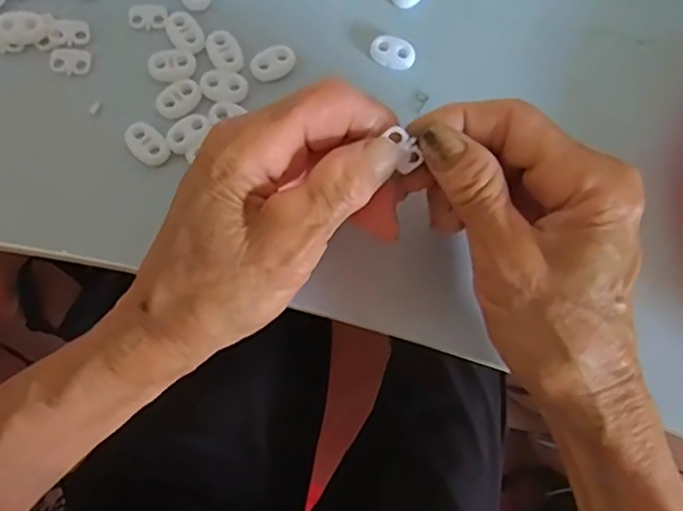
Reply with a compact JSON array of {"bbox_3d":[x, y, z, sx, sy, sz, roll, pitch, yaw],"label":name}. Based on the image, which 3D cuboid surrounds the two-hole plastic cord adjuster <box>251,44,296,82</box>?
[{"bbox_3d":[-0.033,-0.093,0.297,0.022,0.006,0.013,-26,80,-7],"label":"two-hole plastic cord adjuster"}]

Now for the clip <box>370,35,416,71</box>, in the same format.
[{"bbox_3d":[0.026,-0.100,0.303,0.022,0.006,0.014,17,78,2],"label":"clip"}]

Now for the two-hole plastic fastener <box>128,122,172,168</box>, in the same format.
[{"bbox_3d":[-0.089,-0.051,0.282,0.015,0.005,0.021,-43,82,-10],"label":"two-hole plastic fastener"}]

